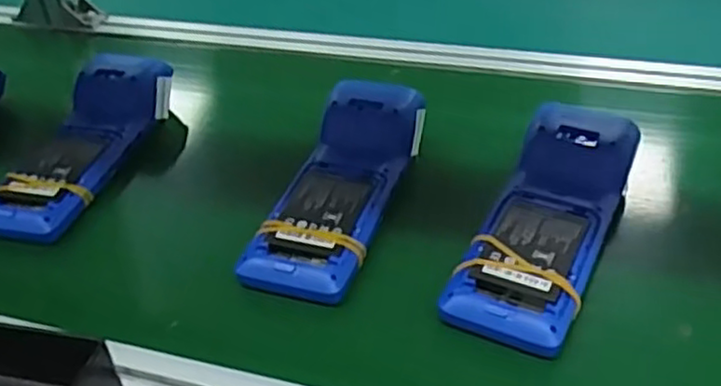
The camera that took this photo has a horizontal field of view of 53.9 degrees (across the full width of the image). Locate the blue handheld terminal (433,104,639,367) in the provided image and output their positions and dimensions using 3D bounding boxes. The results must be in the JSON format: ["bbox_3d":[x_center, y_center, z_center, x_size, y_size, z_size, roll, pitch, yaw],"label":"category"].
[{"bbox_3d":[0.132,0.012,0.503,0.089,0.036,0.220,16,44,24],"label":"blue handheld terminal"}]

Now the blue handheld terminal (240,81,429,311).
[{"bbox_3d":[-0.017,-0.013,0.552,0.089,0.043,0.222,10,42,18],"label":"blue handheld terminal"}]

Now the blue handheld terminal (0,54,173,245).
[{"bbox_3d":[-0.251,-0.049,0.624,0.086,0.051,0.236,8,41,15],"label":"blue handheld terminal"}]

